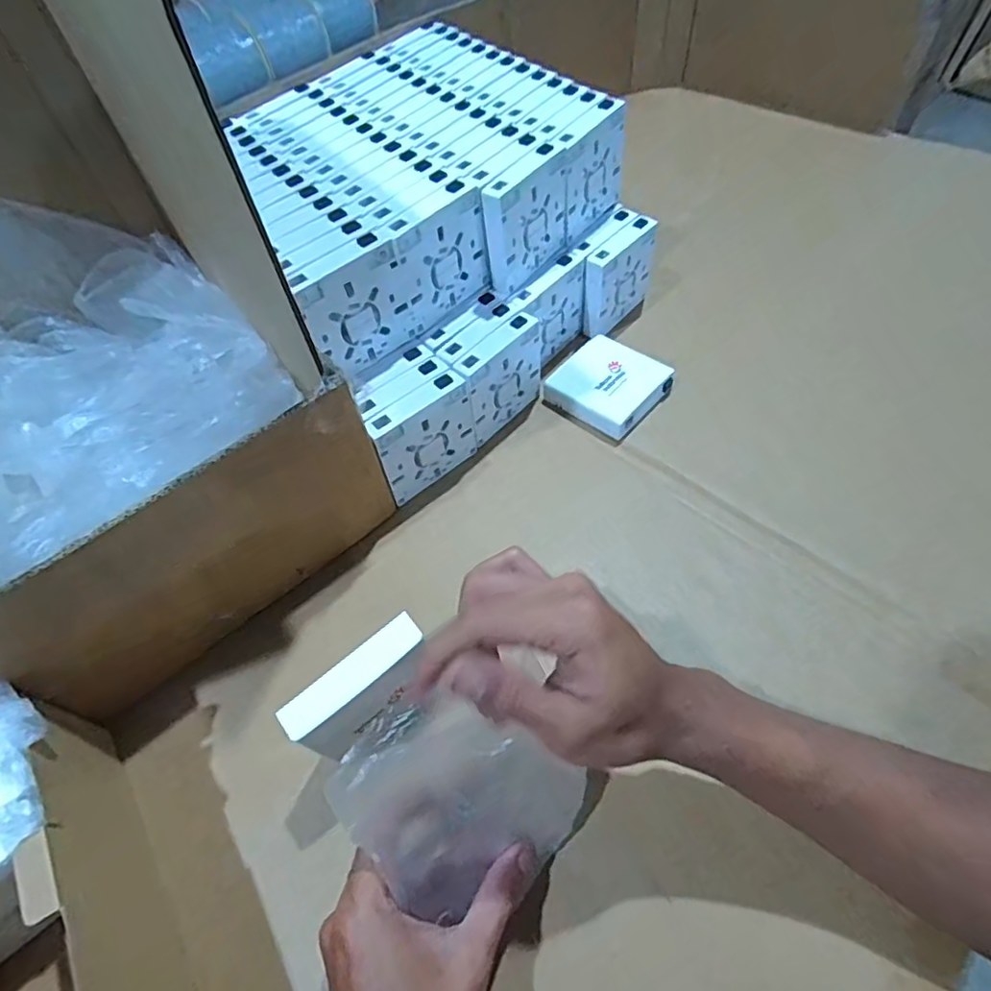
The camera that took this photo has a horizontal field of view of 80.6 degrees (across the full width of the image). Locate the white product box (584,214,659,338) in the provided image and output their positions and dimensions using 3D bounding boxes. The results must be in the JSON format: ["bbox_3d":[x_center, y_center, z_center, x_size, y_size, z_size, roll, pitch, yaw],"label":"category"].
[{"bbox_3d":[0.120,-0.210,0.564,0.084,0.080,0.022,-41,63,-20],"label":"white product box"}]

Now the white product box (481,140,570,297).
[{"bbox_3d":[0.028,-0.228,0.485,0.024,0.087,0.089,33,65,23],"label":"white product box"}]

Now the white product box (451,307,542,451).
[{"bbox_3d":[0.006,-0.099,0.501,0.024,0.084,0.090,34,66,24],"label":"white product box"}]

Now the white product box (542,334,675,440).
[{"bbox_3d":[0.103,-0.101,0.534,0.087,0.022,0.083,36,66,25],"label":"white product box"}]

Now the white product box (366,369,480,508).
[{"bbox_3d":[-0.056,-0.046,0.469,0.086,0.083,0.022,-37,61,-18],"label":"white product box"}]

